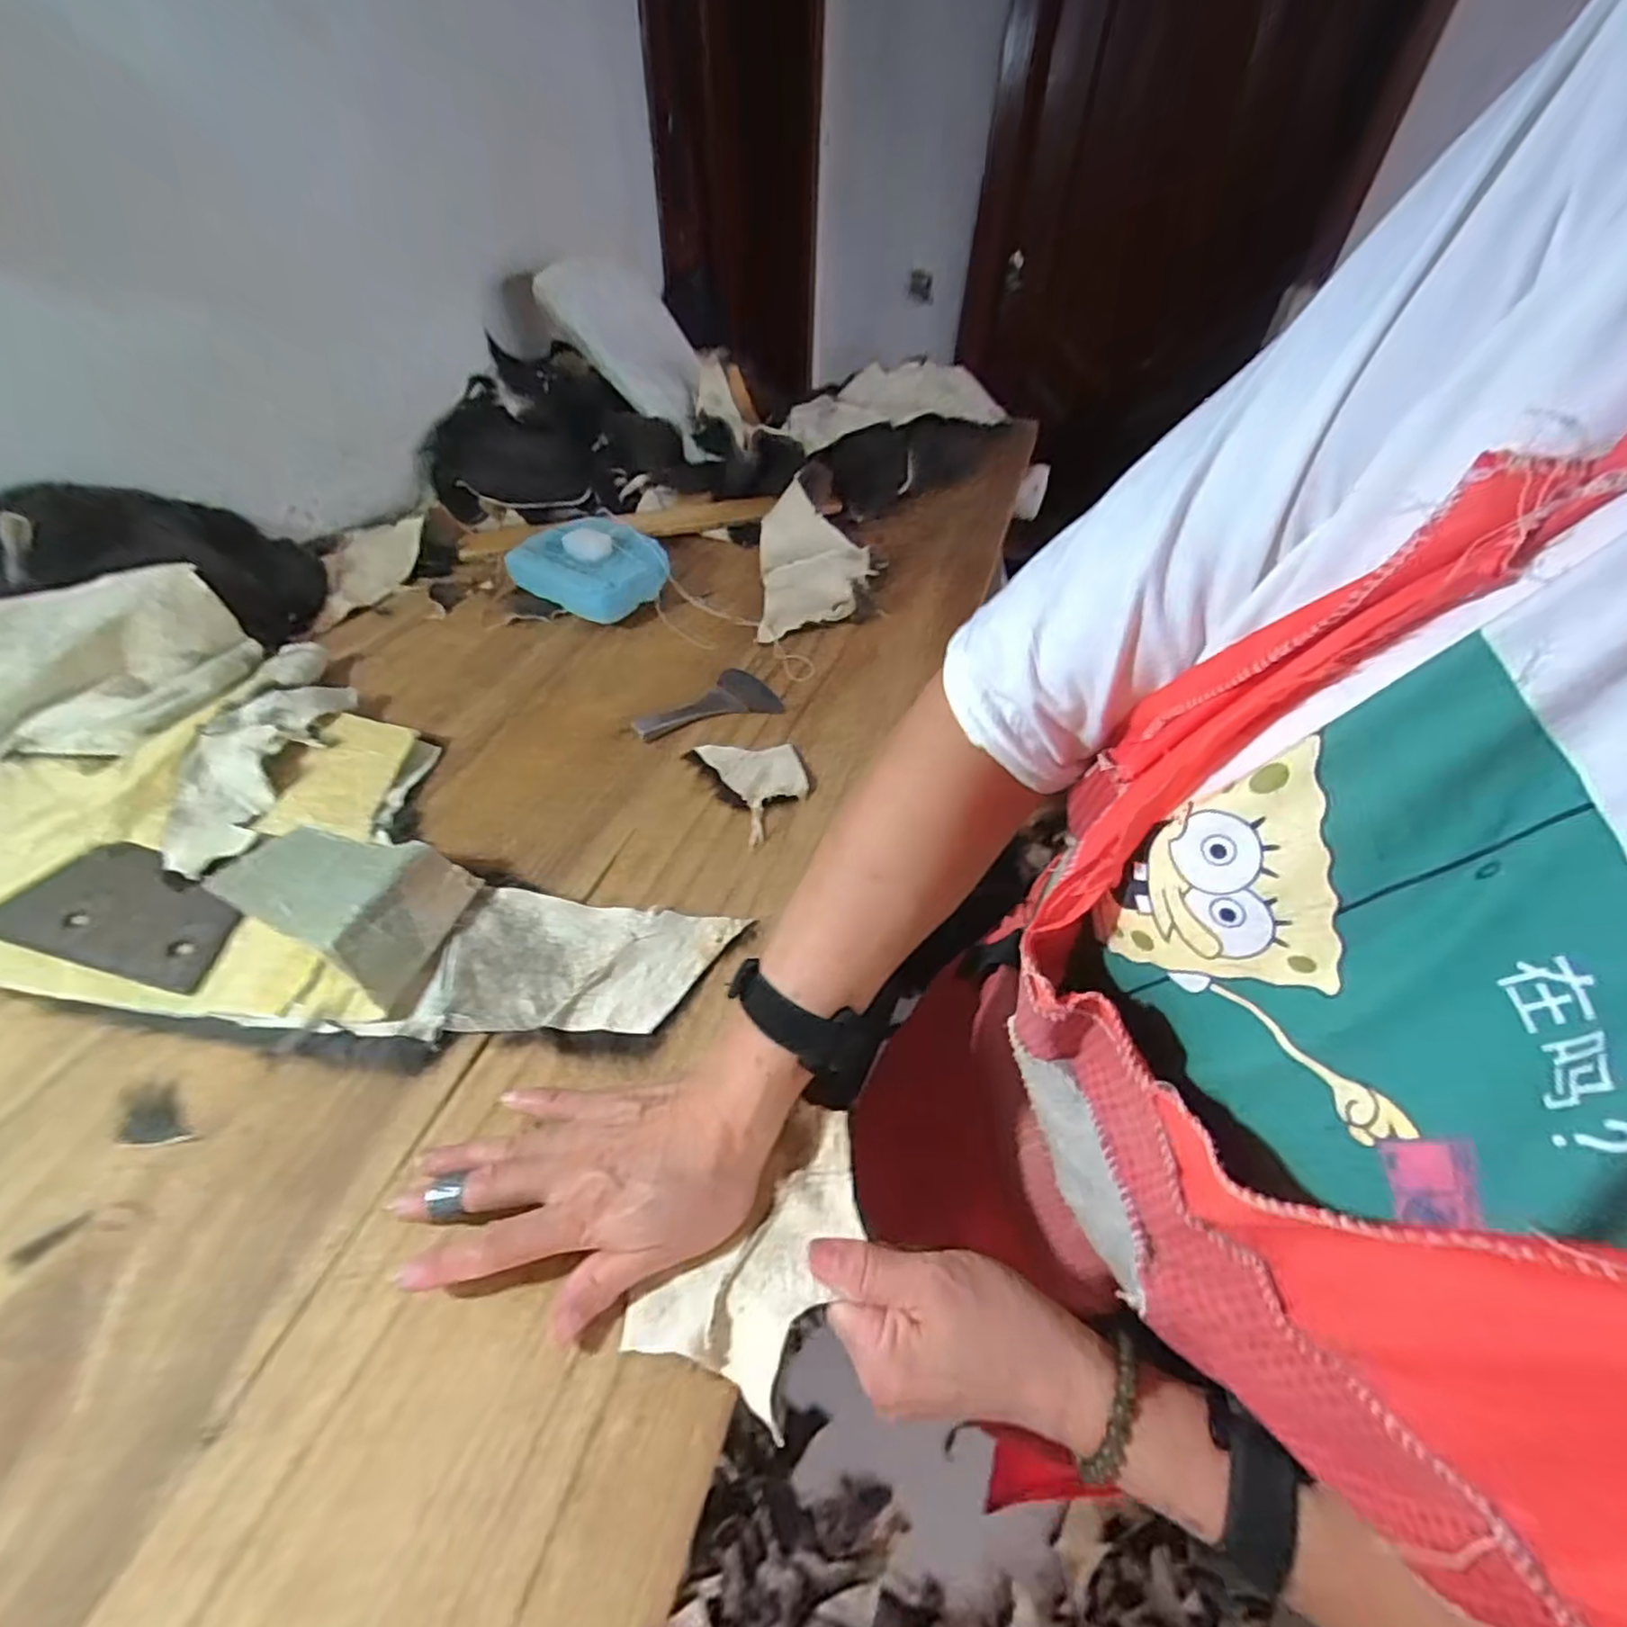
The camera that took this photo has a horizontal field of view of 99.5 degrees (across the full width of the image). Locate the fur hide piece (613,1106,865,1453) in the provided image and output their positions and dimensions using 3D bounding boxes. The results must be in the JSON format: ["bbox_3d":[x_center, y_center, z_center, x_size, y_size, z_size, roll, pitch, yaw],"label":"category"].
[{"bbox_3d":[-0.018,0.210,0.324,0.070,0.020,0.130,36,63,24],"label":"fur hide piece"}]

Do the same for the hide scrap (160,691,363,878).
[{"bbox_3d":[-0.445,-0.044,0.543,0.064,0.034,0.204,5,47,2],"label":"hide scrap"}]

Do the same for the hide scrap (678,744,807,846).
[{"bbox_3d":[-0.044,-0.032,0.582,0.082,0.010,0.120,-24,53,-23],"label":"hide scrap"}]

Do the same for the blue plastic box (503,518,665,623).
[{"bbox_3d":[-0.255,-0.275,0.771,0.168,0.062,0.133,21,49,16],"label":"blue plastic box"}]

